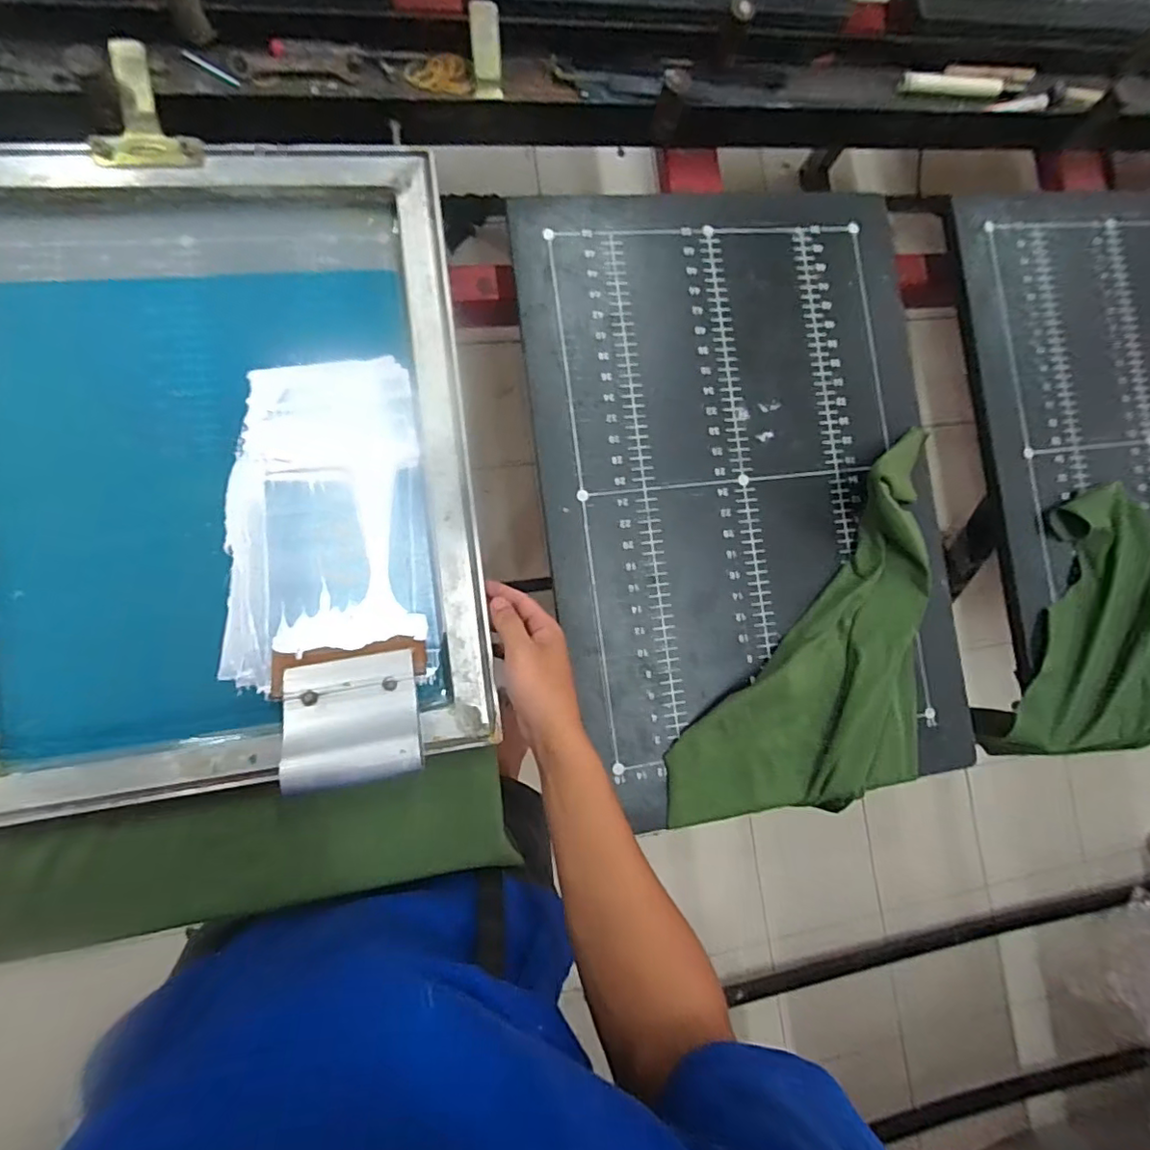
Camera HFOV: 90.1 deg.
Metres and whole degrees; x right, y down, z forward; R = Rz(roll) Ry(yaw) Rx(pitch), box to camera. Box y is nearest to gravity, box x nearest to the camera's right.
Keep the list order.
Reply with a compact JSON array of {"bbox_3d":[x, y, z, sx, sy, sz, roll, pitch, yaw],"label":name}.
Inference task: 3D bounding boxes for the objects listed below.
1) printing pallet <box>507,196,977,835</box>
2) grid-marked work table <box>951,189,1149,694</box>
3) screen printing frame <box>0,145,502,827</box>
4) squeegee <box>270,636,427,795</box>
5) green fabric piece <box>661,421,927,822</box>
[{"bbox_3d":[0.163,-0.090,0.556,0.380,0.015,0.567,-7,87,-8],"label":"printing pallet"},{"bbox_3d":[0.639,-0.152,0.635,0.396,0.040,0.572,-7,87,-8],"label":"grid-marked work table"},{"bbox_3d":[-0.295,-0.089,0.470,0.406,0.056,0.506,-7,87,-8],"label":"screen printing frame"},{"bbox_3d":[-0.178,0.111,0.461,0.114,0.026,0.108,-8,62,-9],"label":"squeegee"},{"bbox_3d":[0.270,0.084,0.537,0.209,0.047,0.417,39,82,-4],"label":"green fabric piece"}]

